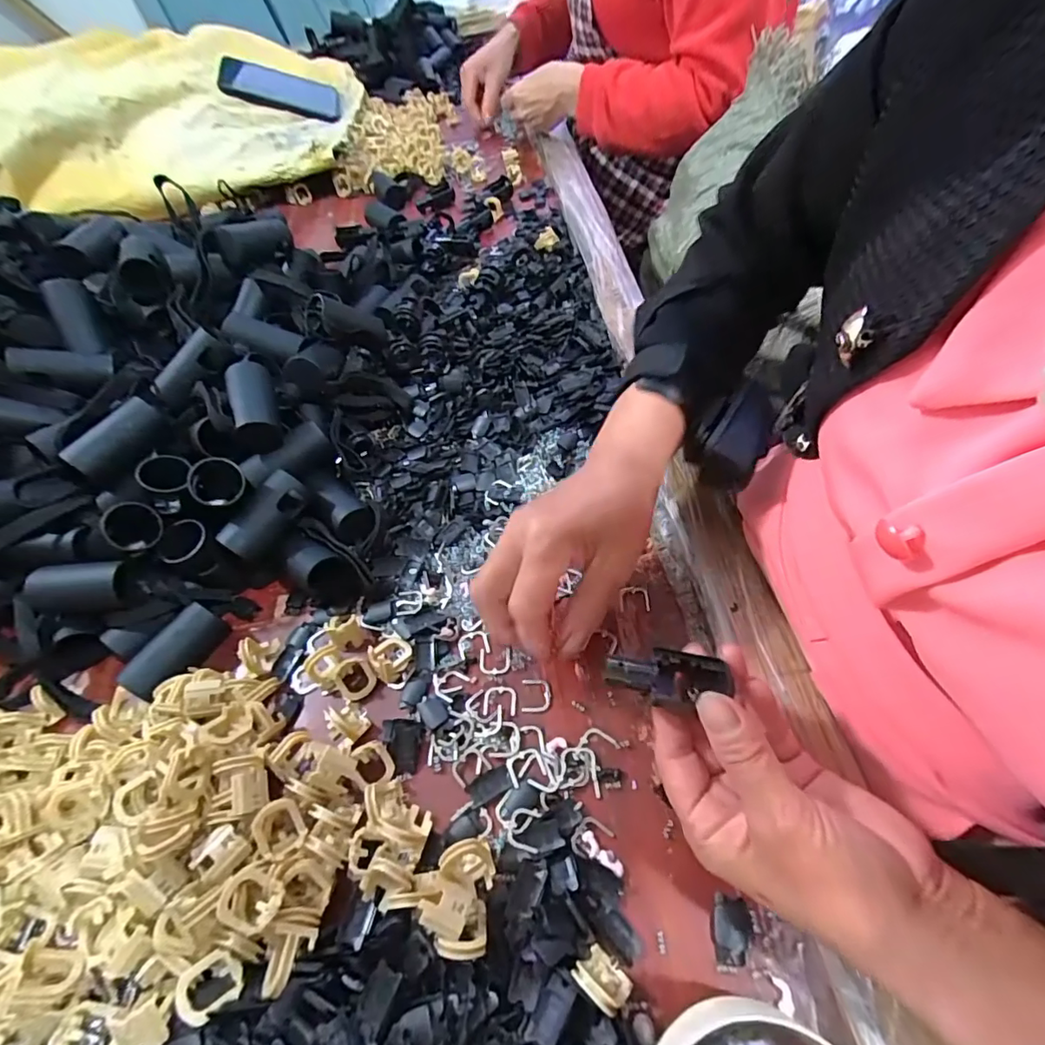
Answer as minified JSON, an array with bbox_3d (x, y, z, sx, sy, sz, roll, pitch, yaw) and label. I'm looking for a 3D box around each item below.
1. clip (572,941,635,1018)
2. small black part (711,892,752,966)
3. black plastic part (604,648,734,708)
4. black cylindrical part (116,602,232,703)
[{"bbox_3d":[0.034,0.190,0.215,0.022,0.019,0.016,31,62,25],"label":"clip"},{"bbox_3d":[0.092,0.179,0.227,0.016,0.006,0.024,9,55,12],"label":"small black part"},{"bbox_3d":[0.063,0.068,0.230,0.054,0.017,0.018,6,53,-10],"label":"black plastic part"},{"bbox_3d":[-0.219,0.084,0.330,0.024,0.025,0.060,23,59,21],"label":"black cylindrical part"}]

